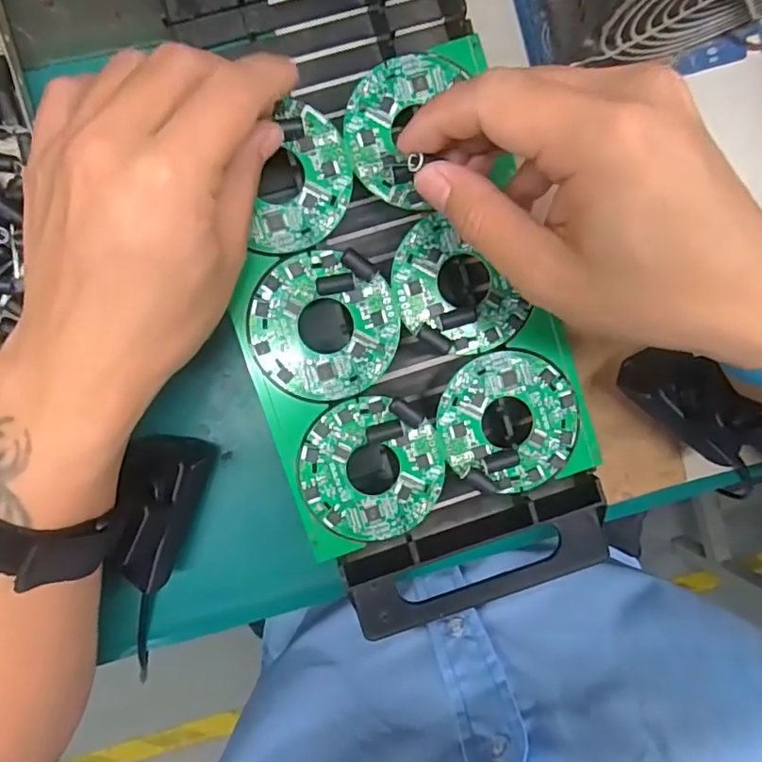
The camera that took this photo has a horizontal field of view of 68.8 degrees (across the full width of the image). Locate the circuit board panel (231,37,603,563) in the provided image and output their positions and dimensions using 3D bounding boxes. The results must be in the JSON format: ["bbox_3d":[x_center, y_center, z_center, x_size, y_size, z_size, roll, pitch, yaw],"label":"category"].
[{"bbox_3d":[0.008,-0.034,0.260,0.145,0.011,0.205,-19,96,-4],"label":"circuit board panel"}]

